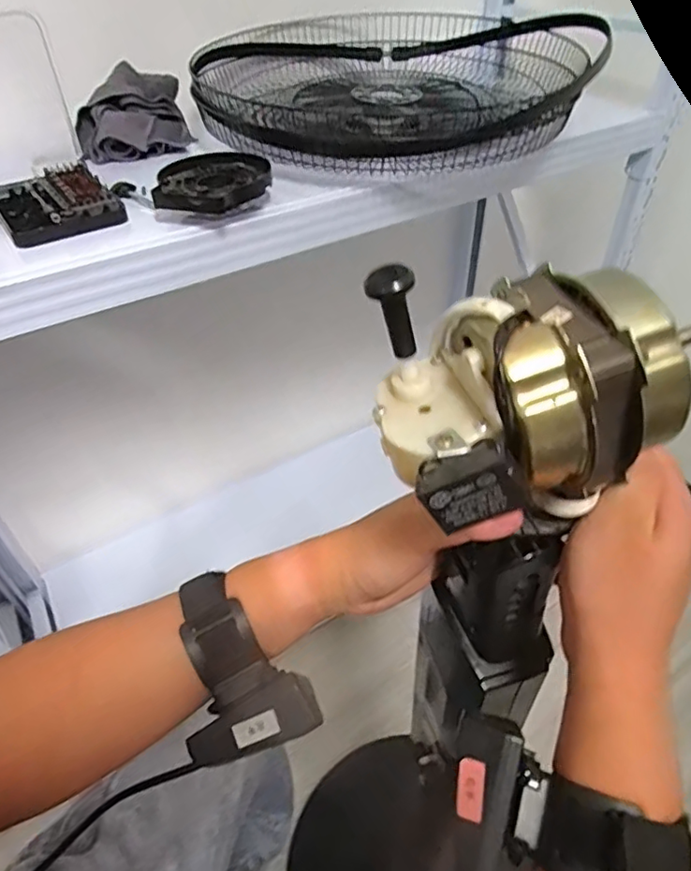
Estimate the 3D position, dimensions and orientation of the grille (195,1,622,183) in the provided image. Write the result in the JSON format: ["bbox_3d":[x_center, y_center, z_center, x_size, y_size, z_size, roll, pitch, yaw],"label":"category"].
[{"bbox_3d":[0.050,-0.492,0.791,0.491,0.095,0.530,1,43,4],"label":"grille"}]

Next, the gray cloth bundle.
[{"bbox_3d":[-0.282,-0.419,0.744,0.147,0.074,0.120,-17,45,-15],"label":"gray cloth bundle"}]

